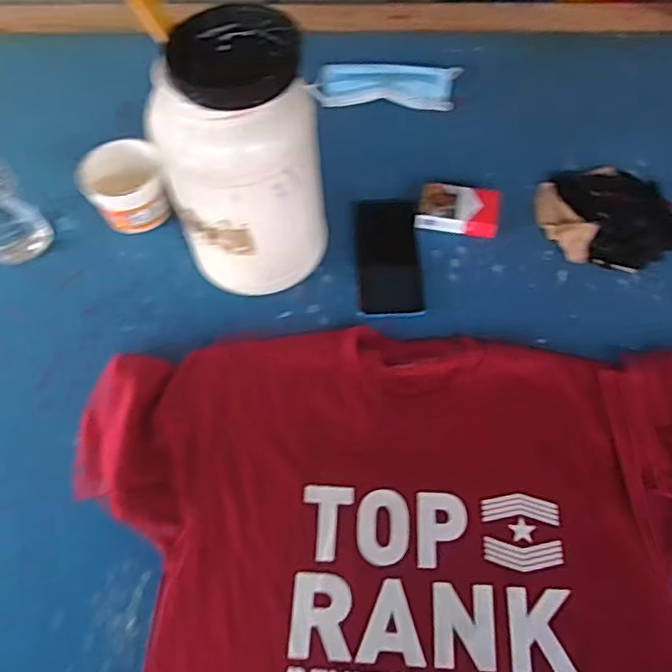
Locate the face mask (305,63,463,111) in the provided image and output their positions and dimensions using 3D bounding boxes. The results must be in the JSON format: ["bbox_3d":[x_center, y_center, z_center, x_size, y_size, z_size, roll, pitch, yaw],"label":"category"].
[{"bbox_3d":[0.070,-0.368,0.880,0.202,0.011,0.102,3,59,4],"label":"face mask"}]

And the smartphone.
[{"bbox_3d":[0.062,-0.092,0.720,0.074,0.015,0.149,-1,68,0],"label":"smartphone"}]

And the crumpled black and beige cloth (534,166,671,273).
[{"bbox_3d":[0.333,-0.148,0.743,0.164,0.025,0.147,-5,59,-1],"label":"crumpled black and beige cloth"}]

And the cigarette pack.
[{"bbox_3d":[0.151,-0.157,0.748,0.097,0.029,0.063,10,60,9],"label":"cigarette pack"}]

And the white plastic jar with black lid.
[{"bbox_3d":[-0.085,-0.162,0.615,0.130,0.264,0.122,-1,59,2],"label":"white plastic jar with black lid"}]

